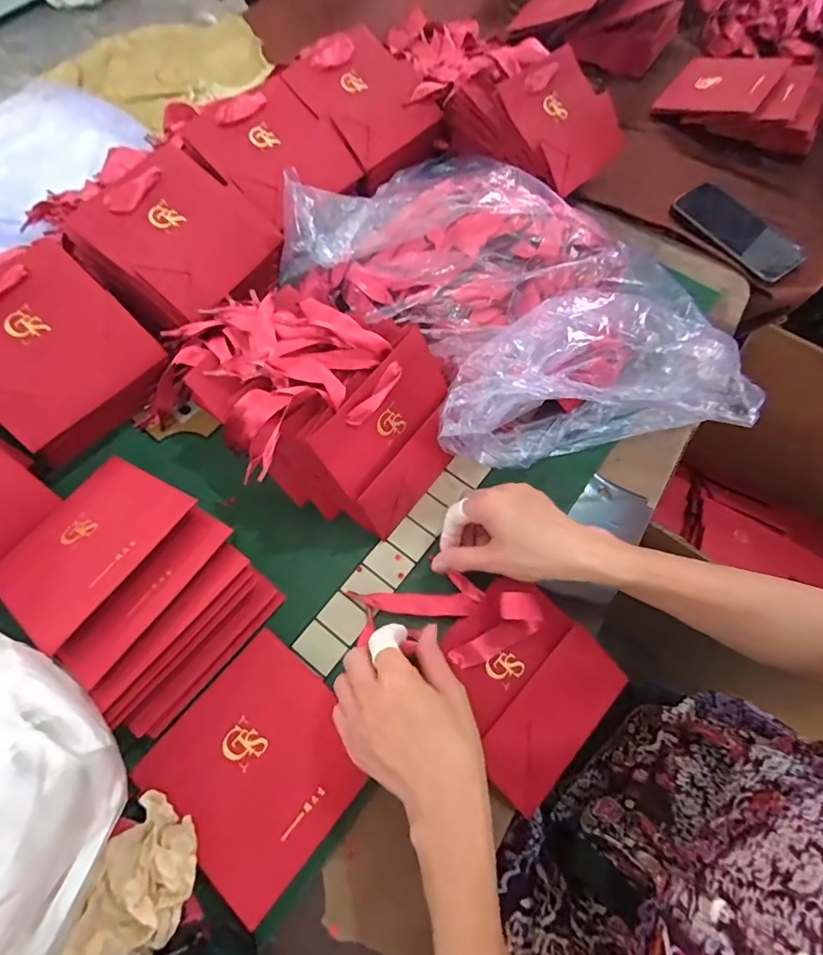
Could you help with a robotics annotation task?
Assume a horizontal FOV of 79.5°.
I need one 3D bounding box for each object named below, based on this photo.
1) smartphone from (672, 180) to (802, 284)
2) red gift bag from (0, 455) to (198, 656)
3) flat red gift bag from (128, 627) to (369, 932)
[{"bbox_3d":[0.414,-0.312,0.628,0.078,0.012,0.159,-38,79,-10],"label":"smartphone"},{"bbox_3d":[-0.261,0.050,0.399,0.127,0.006,0.137,20,62,30],"label":"red gift bag"},{"bbox_3d":[-0.113,0.213,0.372,0.137,0.010,0.135,38,70,13],"label":"flat red gift bag"}]

